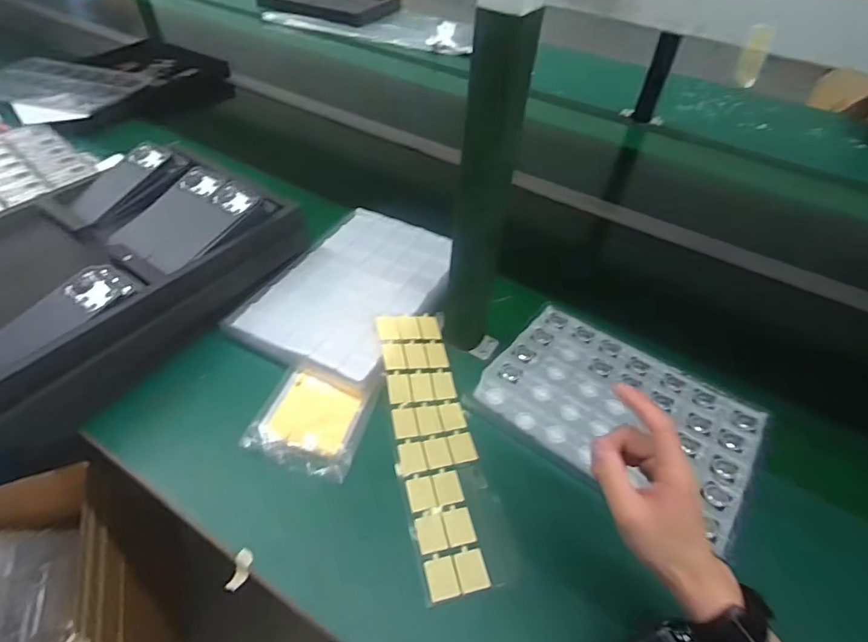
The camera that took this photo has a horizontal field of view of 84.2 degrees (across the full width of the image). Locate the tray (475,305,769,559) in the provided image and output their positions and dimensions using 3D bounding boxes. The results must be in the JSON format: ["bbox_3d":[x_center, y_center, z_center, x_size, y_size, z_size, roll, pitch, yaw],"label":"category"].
[{"bbox_3d":[0.228,0.106,0.592,0.306,0.016,0.228,31,52,23],"label":"tray"}]

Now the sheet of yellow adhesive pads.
[{"bbox_3d":[0.000,0.123,0.536,0.088,0.040,0.322,-8,48,-12],"label":"sheet of yellow adhesive pads"}]

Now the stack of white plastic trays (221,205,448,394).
[{"bbox_3d":[-0.107,-0.056,0.687,0.223,0.024,0.324,24,50,17],"label":"stack of white plastic trays"}]

